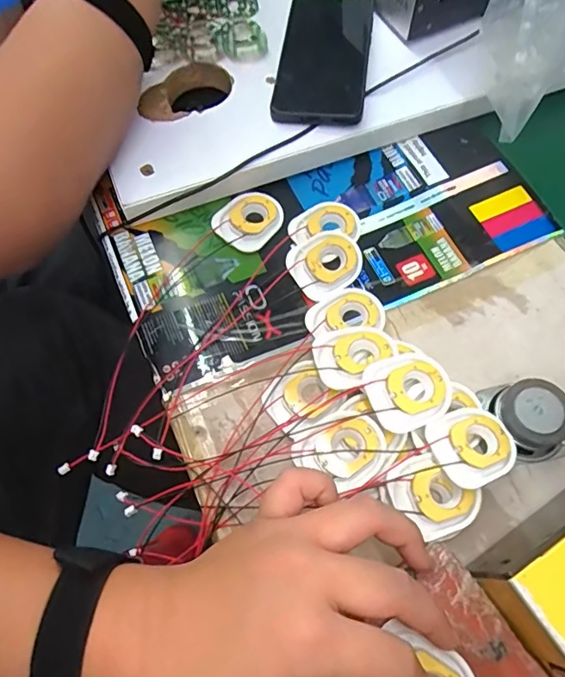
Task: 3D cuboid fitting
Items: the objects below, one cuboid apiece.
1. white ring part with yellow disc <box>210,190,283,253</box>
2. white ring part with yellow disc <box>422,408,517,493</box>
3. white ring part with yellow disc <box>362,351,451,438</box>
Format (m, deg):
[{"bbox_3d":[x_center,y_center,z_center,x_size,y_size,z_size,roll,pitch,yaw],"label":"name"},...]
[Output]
[{"bbox_3d":[-0.028,-0.101,0.418,0.047,0.006,0.057,37,71,16],"label":"white ring part with yellow disc"},{"bbox_3d":[0.123,0.070,0.322,0.055,0.007,0.047,-12,57,-17],"label":"white ring part with yellow disc"},{"bbox_3d":[0.083,0.034,0.332,0.055,0.010,0.048,-25,67,-10],"label":"white ring part with yellow disc"}]

